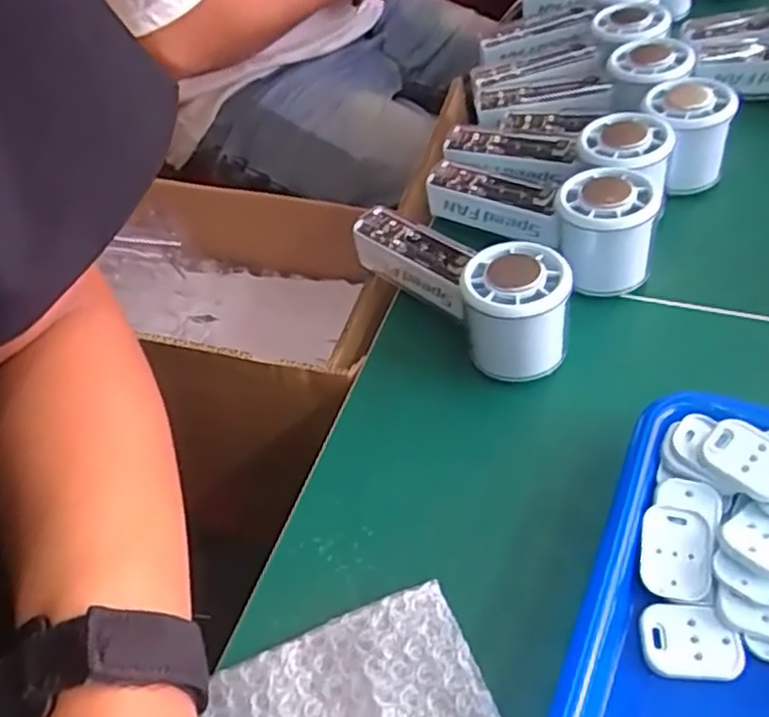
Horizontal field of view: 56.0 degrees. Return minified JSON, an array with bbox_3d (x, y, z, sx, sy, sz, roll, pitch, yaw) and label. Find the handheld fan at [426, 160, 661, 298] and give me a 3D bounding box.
[{"bbox_3d":[0.097,-0.096,0.458,0.156,0.056,0.054,32,60,29],"label":"handheld fan"}]

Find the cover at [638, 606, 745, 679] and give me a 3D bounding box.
[{"bbox_3d":[0.129,0.119,0.304,0.041,0.004,0.028,3,51,9],"label":"cover"}]

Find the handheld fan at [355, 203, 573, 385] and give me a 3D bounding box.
[{"bbox_3d":[0.047,-0.048,0.427,0.053,0.063,0.147,-32,54,-19],"label":"handheld fan"}]

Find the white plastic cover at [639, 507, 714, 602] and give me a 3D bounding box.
[{"bbox_3d":[0.129,0.087,0.321,0.029,0.006,0.038,7,69,11],"label":"white plastic cover"}]

